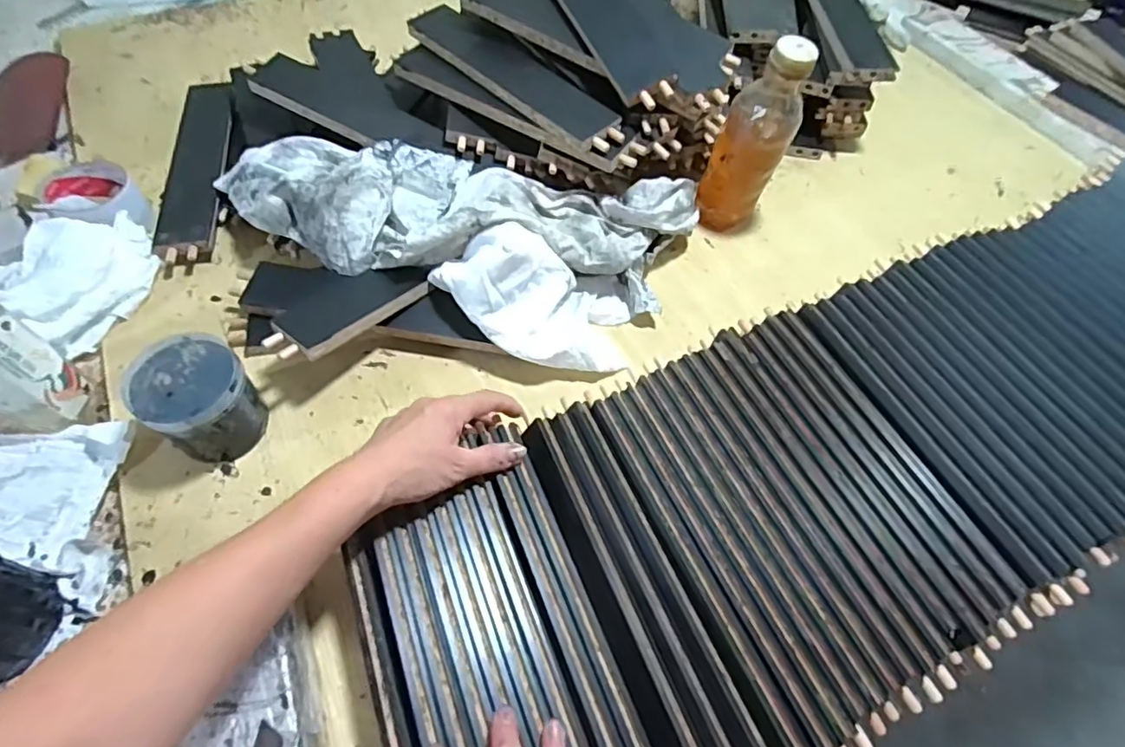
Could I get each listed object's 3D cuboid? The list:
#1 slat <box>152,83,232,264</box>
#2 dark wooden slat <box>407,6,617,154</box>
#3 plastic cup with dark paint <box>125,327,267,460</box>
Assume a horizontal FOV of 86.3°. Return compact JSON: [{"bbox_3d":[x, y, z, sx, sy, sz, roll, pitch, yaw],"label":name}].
[{"bbox_3d":[-0.418,-0.246,0.688,0.059,0.023,0.293,-9,59,-8],"label":"slat"},{"bbox_3d":[-0.052,-0.316,0.627,0.065,0.013,0.295,-41,64,-14],"label":"dark wooden slat"},{"bbox_3d":[-0.299,0.022,0.499,0.079,0.086,0.077,1,58,-2],"label":"plastic cup with dark paint"}]

